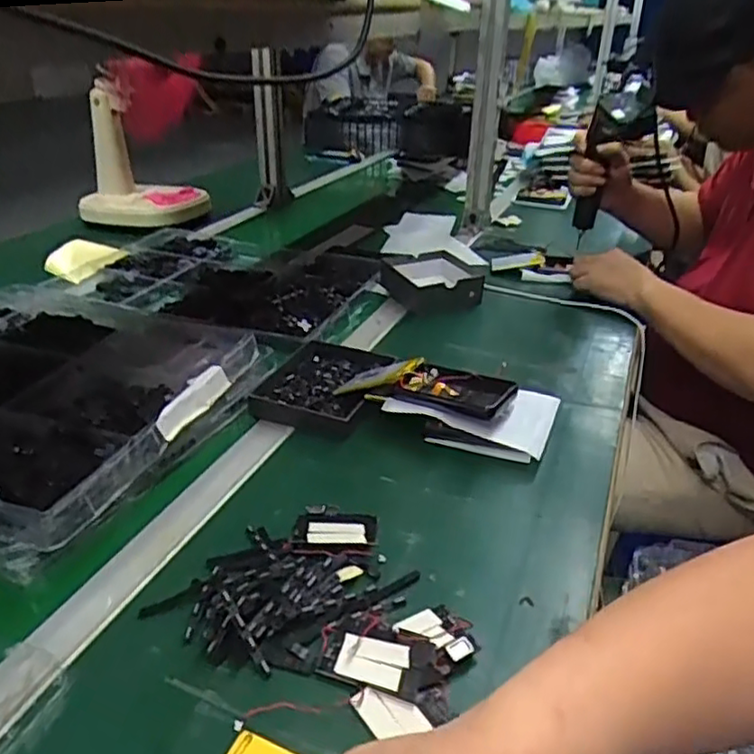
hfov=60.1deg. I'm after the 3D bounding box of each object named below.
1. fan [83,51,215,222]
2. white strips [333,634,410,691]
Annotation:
[{"bbox_3d":[-0.456,-0.465,1.278,0.239,0.276,0.149,6,30,10],"label":"fan"},{"bbox_3d":[-0.002,0.177,0.406,0.043,0.009,0.027,6,30,11],"label":"white strips"}]

